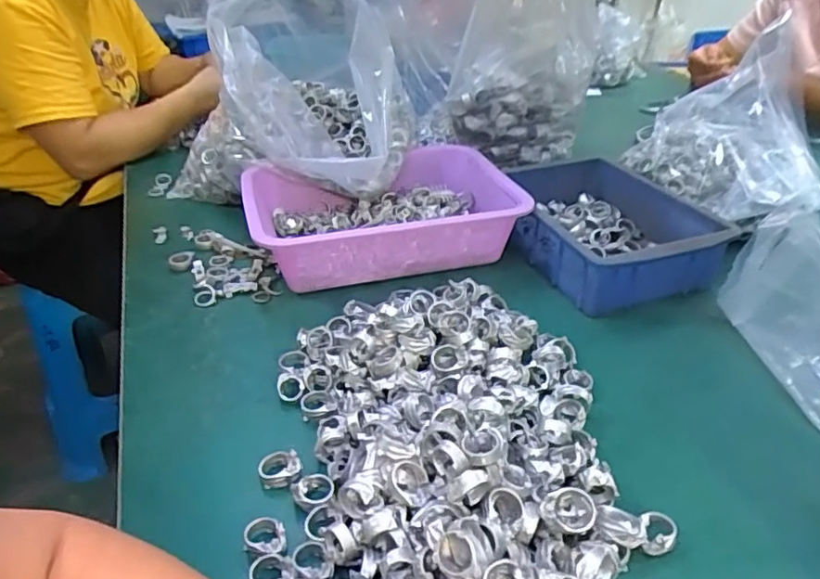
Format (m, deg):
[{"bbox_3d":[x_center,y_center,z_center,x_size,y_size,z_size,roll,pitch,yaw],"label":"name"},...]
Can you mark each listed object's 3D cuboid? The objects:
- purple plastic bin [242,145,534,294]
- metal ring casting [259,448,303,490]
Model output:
[{"bbox_3d":[-0.025,-0.086,0.690,0.289,0.077,0.207,-11,35,-15],"label":"purple plastic bin"},{"bbox_3d":[-0.093,0.130,0.419,0.029,0.019,0.022,-2,34,-3],"label":"metal ring casting"}]

